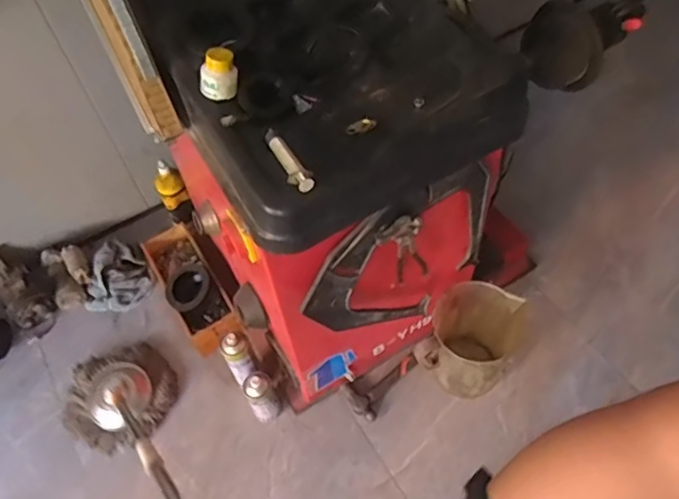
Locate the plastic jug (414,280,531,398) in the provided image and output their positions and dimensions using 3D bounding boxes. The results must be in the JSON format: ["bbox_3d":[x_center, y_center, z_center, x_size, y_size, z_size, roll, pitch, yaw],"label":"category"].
[{"bbox_3d":[0.291,0.229,1.327,0.184,0.229,0.220,29,62,21],"label":"plastic jug"}]

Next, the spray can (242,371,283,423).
[{"bbox_3d":[-0.176,0.336,1.337,0.067,0.168,0.061,-1,54,1],"label":"spray can"}]

